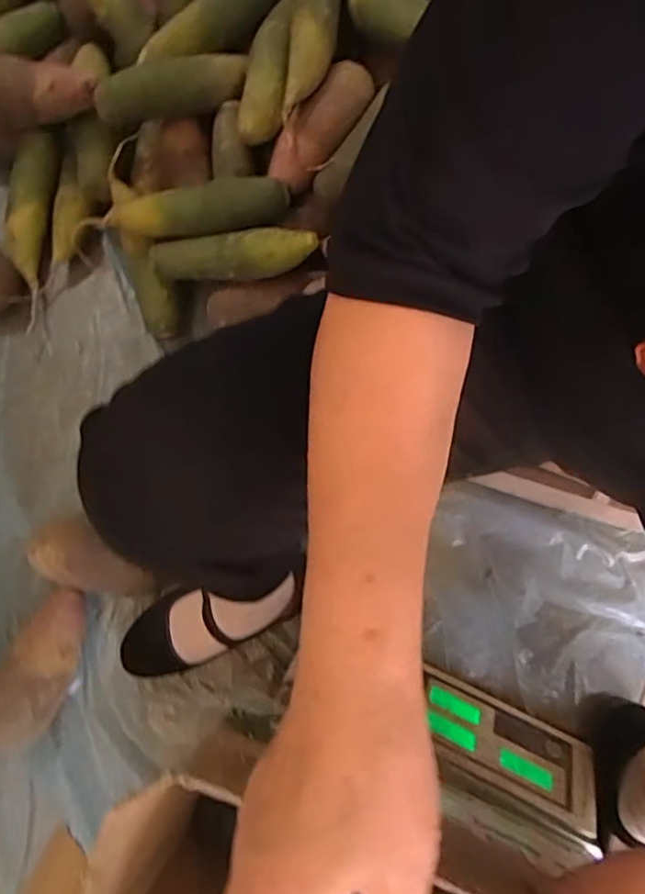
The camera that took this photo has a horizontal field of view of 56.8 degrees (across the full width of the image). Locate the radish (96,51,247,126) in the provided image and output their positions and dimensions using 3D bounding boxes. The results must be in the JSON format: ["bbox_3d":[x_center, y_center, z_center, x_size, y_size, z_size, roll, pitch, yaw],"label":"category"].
[{"bbox_3d":[-0.162,-0.414,0.684,0.176,0.047,0.060,-27,79,-20],"label":"radish"}]

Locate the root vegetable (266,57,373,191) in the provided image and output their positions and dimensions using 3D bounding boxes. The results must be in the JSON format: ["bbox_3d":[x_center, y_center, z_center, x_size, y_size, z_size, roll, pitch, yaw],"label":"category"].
[{"bbox_3d":[-0.001,-0.370,0.688,0.059,0.041,0.160,36,82,7],"label":"root vegetable"}]

